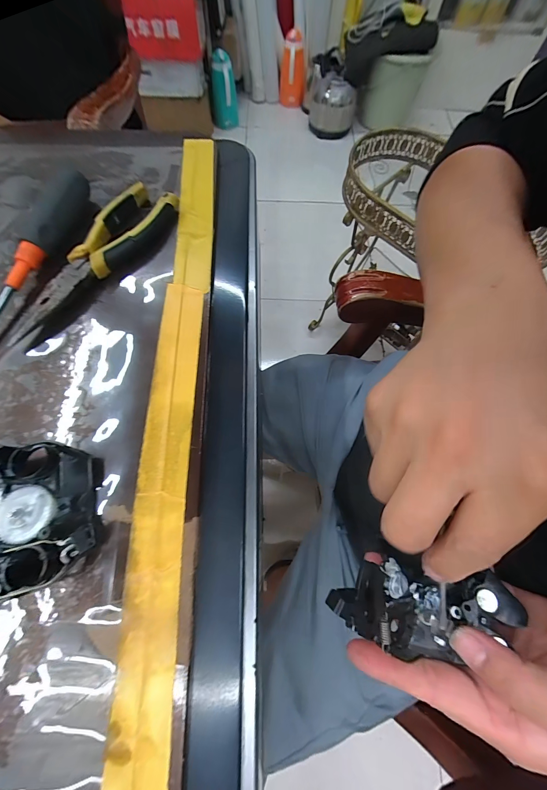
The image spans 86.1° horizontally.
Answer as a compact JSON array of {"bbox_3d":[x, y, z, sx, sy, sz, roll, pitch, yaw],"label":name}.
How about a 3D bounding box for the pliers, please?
[{"bbox_3d":[-0.163,-0.125,0.267,0.060,0.018,0.189,32,72,11],"label":"pliers"}]

